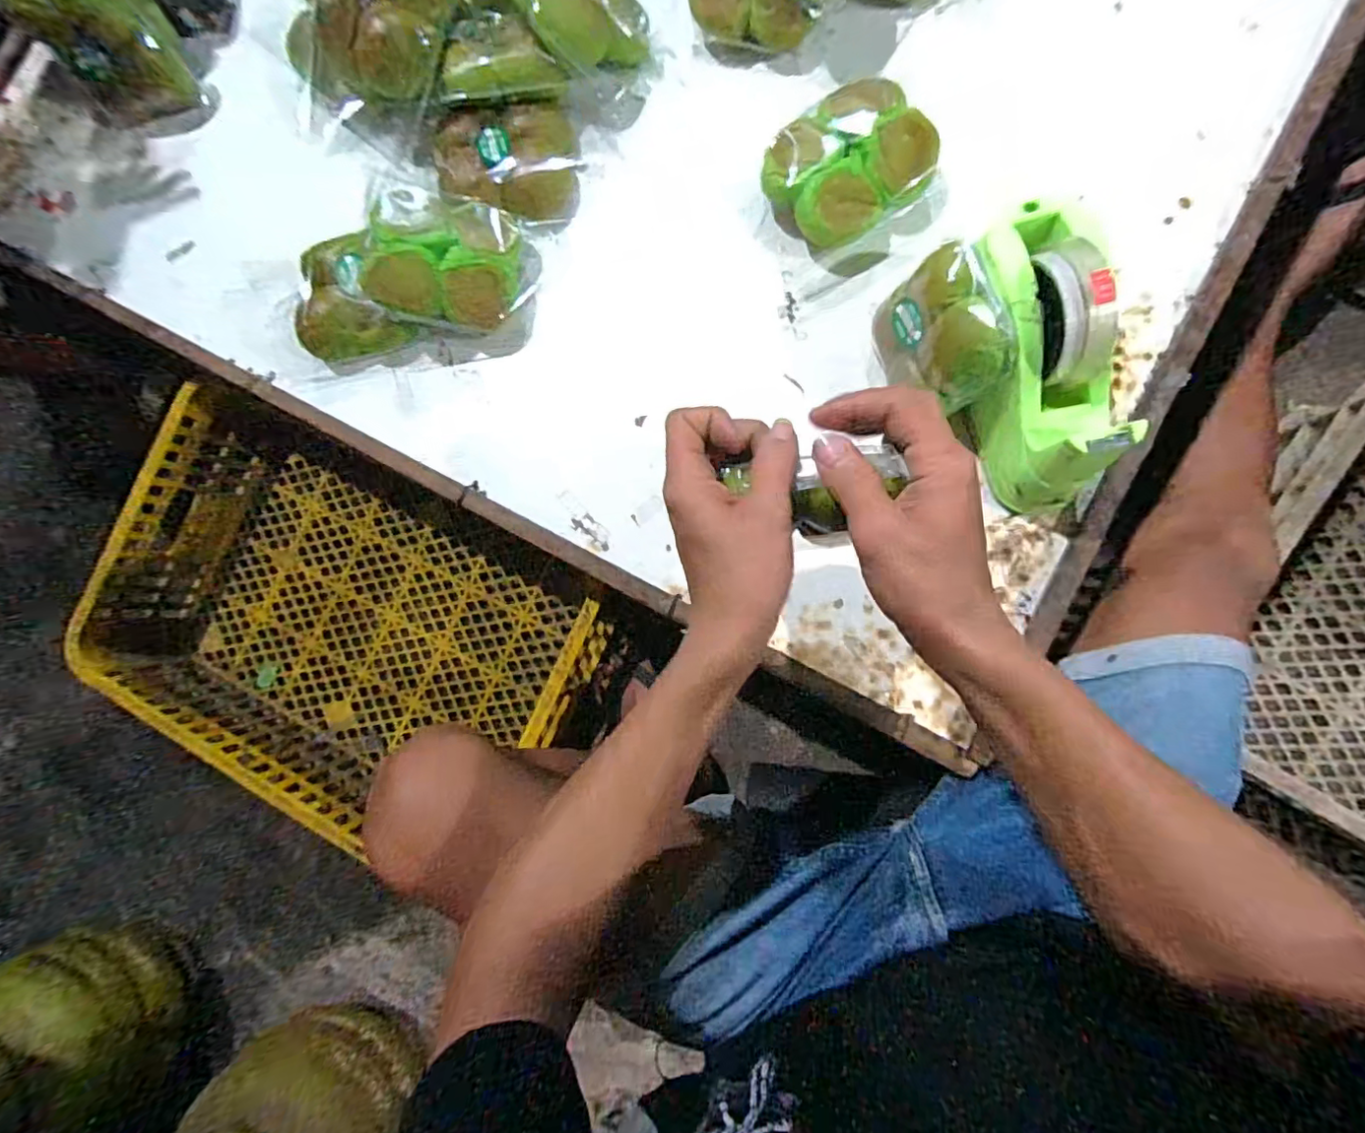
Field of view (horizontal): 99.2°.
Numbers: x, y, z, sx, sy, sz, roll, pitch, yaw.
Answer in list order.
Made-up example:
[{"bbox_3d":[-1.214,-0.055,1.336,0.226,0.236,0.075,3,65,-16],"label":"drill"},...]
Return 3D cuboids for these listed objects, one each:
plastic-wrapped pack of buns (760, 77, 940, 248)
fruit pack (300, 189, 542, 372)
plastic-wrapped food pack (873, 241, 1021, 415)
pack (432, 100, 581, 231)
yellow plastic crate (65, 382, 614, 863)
[{"bbox_3d":[0.140,-0.333,0.485,0.130,0.050,0.108,-39,82,4],"label":"plastic-wrapped pack of buns"},{"bbox_3d":[-0.240,-0.247,0.509,0.214,0.074,0.111,-5,85,7],"label":"fruit pack"},{"bbox_3d":[0.190,-0.165,0.440,0.063,0.109,0.105,-27,82,6],"label":"plastic-wrapped food pack"},{"bbox_3d":[-0.161,-0.359,0.521,0.128,0.043,0.103,-5,85,7],"label":"pack"},{"bbox_3d":[-0.439,0.085,0.757,0.615,0.182,0.377,29,90,10],"label":"yellow plastic crate"}]

